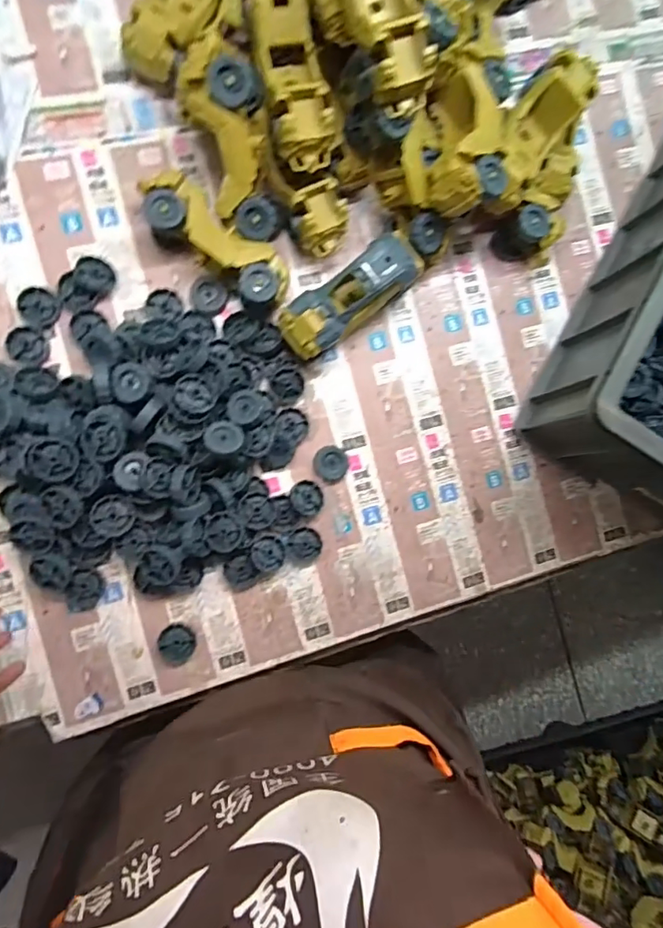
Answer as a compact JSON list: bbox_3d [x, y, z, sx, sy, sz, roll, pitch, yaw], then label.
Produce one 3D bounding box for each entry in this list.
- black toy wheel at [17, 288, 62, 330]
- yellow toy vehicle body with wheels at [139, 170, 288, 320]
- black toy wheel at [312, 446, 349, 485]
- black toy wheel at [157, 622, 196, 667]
[{"bbox_3d":[-0.291,-0.156,0.518,0.038,0.008,0.038,0,89,-10],"label":"black toy wheel"},{"bbox_3d":[-0.116,-0.221,0.532,0.168,0.057,0.060,39,83,-7],"label":"yellow toy vehicle body with wheels"},{"bbox_3d":[0.000,0.001,0.569,0.037,0.011,0.041,-3,89,-10],"label":"black toy wheel"},{"bbox_3d":[-0.159,0.185,0.536,0.037,0.010,0.041,23,85,-8],"label":"black toy wheel"}]

